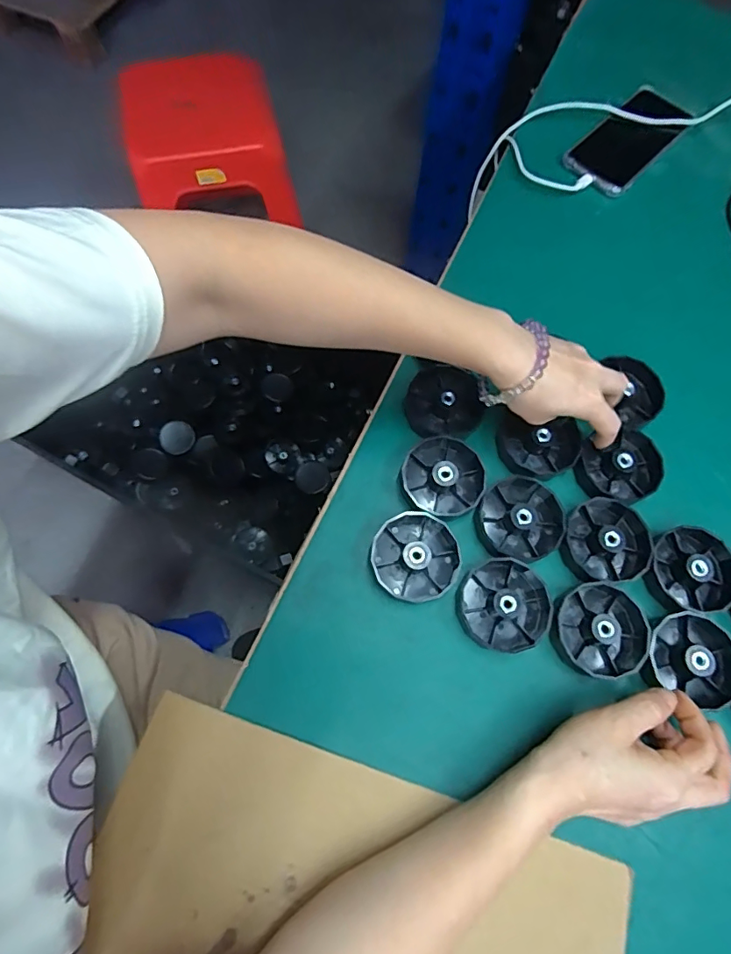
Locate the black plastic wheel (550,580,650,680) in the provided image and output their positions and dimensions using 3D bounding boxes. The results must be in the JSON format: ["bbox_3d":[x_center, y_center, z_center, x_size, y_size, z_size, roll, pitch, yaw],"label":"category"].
[{"bbox_3d":[0.177,0.114,0.369,0.071,0.017,0.067,1,70,-2],"label":"black plastic wheel"}]

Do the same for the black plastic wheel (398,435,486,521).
[{"bbox_3d":[0.064,0.000,0.405,0.067,0.018,0.068,1,70,-2],"label":"black plastic wheel"}]

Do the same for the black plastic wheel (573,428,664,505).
[{"bbox_3d":[0.214,-0.009,0.415,0.068,0.022,0.060,-23,72,-8],"label":"black plastic wheel"}]

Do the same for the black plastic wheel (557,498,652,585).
[{"bbox_3d":[0.190,0.050,0.392,0.069,0.015,0.064,-10,71,-6],"label":"black plastic wheel"}]

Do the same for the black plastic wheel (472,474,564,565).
[{"bbox_3d":[0.126,0.032,0.396,0.065,0.018,0.070,1,70,-2],"label":"black plastic wheel"}]

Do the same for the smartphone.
[{"bbox_3d":[0.293,-0.376,0.550,0.074,0.015,0.154,41,75,13],"label":"smartphone"}]

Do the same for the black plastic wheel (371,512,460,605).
[{"bbox_3d":[0.039,0.061,0.383,0.066,0.022,0.066,1,70,-2],"label":"black plastic wheel"}]

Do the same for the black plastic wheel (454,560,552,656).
[{"bbox_3d":[0.107,0.096,0.372,0.069,0.021,0.067,1,70,-2],"label":"black plastic wheel"}]

